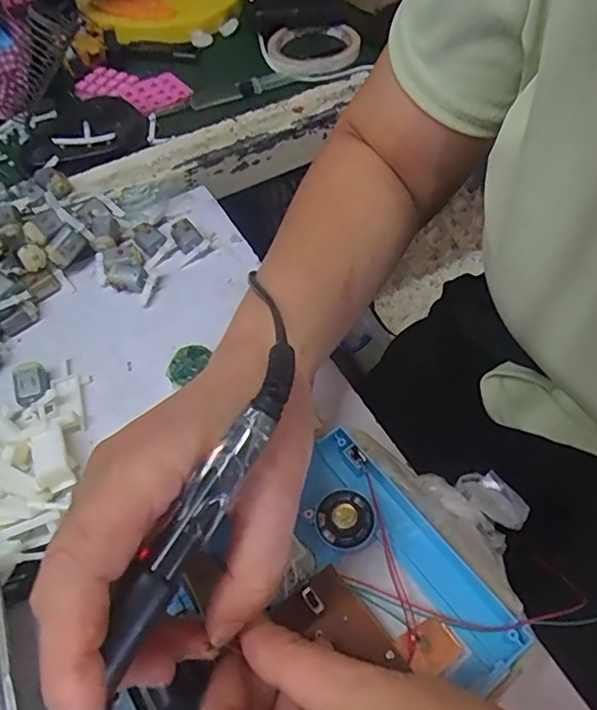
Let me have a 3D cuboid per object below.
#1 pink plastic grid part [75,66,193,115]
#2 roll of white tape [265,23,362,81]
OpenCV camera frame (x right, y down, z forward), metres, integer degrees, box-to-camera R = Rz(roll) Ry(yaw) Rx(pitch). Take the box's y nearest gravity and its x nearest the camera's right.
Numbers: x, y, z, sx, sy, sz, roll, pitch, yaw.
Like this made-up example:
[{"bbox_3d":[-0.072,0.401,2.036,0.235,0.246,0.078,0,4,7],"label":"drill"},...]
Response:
[{"bbox_3d":[-0.164,-0.271,0.565,0.115,0.012,0.070,28,61,20],"label":"pink plastic grid part"},{"bbox_3d":[0.014,-0.326,0.599,0.101,0.015,0.110,-1,55,2],"label":"roll of white tape"}]

